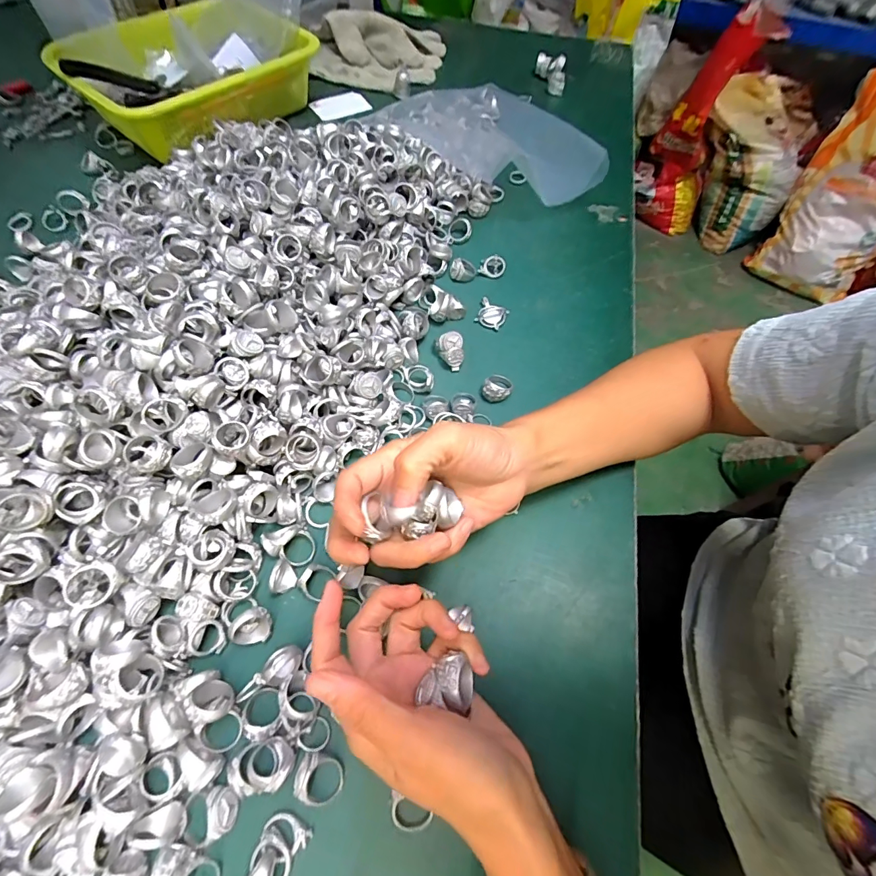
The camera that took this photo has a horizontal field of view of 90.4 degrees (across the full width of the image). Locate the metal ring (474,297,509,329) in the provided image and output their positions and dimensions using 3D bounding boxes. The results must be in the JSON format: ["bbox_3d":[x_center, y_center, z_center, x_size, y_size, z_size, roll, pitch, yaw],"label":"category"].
[{"bbox_3d":[0.053,-0.122,0.425,0.028,0.007,0.030,21,62,8],"label":"metal ring"}]

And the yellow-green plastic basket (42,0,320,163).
[{"bbox_3d":[-0.311,-0.451,0.541,0.196,0.078,0.254,34,65,14],"label":"yellow-green plastic basket"}]

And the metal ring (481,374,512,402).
[{"bbox_3d":[0.052,-0.046,0.378,0.024,0.015,0.028,18,62,6],"label":"metal ring"}]

